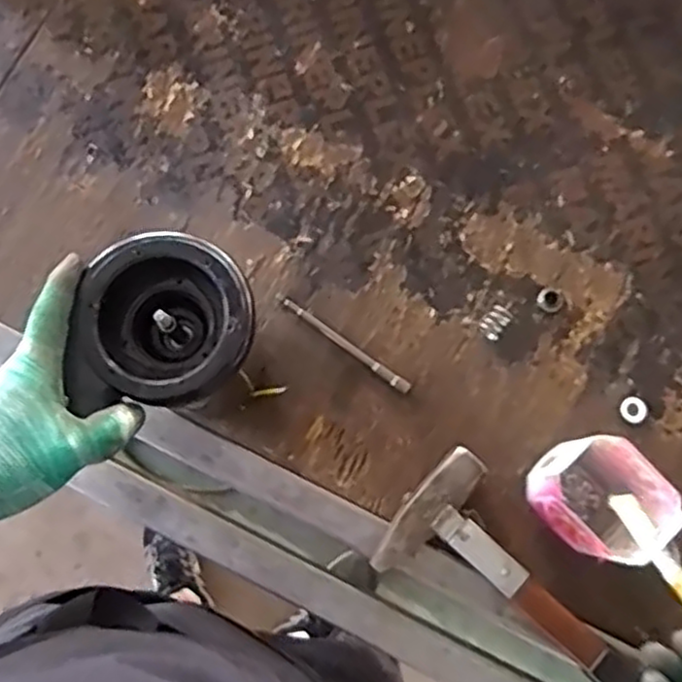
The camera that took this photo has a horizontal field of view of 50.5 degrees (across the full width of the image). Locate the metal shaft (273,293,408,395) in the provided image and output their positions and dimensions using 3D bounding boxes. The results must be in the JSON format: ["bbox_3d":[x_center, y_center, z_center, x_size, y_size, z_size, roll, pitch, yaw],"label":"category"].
[{"bbox_3d":[0.002,0.001,0.666,0.147,0.013,0.011,37,81,6],"label":"metal shaft"}]

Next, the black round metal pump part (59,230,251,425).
[{"bbox_3d":[-0.118,-0.011,0.502,0.111,0.063,0.119,0,79,-1],"label":"black round metal pump part"}]

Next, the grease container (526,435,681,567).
[{"bbox_3d":[0.211,0.131,0.596,0.083,0.109,0.087,-41,82,-8],"label":"grease container"}]

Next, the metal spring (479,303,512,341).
[{"bbox_3d":[0.143,-0.017,0.669,0.020,0.014,0.031,31,80,5],"label":"metal spring"}]

